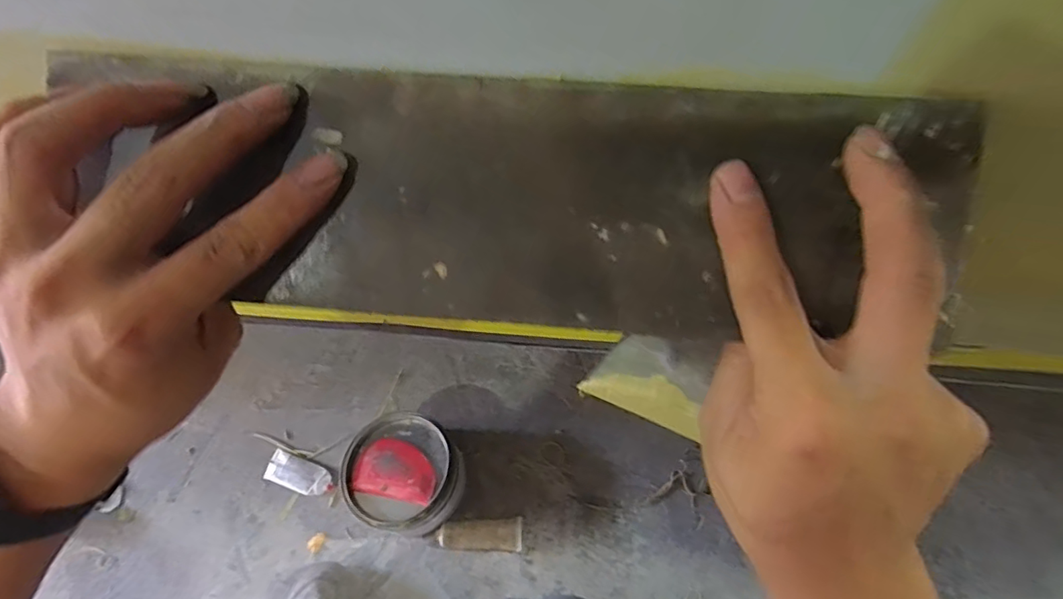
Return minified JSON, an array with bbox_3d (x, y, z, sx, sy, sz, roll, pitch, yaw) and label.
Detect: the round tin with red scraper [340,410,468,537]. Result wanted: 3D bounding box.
[{"bbox_3d":[-0.176,0.244,0.737,0.152,0.101,0.140,0,61,0],"label":"round tin with red scraper"}]

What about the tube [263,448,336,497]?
[{"bbox_3d":[-0.347,0.265,0.794,0.114,0.031,0.046,17,64,12],"label":"tube"}]

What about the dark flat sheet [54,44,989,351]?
[{"bbox_3d":[0.005,-0.035,0.194,0.289,0.005,0.091,4,97,3],"label":"dark flat sheet"}]

